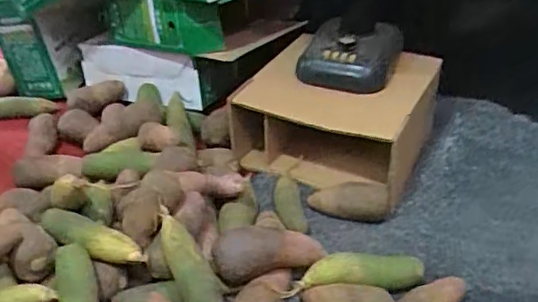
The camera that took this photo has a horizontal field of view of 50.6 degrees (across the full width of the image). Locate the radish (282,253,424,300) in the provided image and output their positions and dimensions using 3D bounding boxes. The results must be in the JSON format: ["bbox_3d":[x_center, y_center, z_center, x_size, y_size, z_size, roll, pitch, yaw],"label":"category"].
[{"bbox_3d":[0.135,0.200,0.910,0.223,0.070,0.047,-4,33,-5],"label":"radish"}]

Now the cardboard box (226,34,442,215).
[{"bbox_3d":[0.134,-0.068,1.215,0.369,0.206,0.341,15,36,22],"label":"cardboard box"}]

